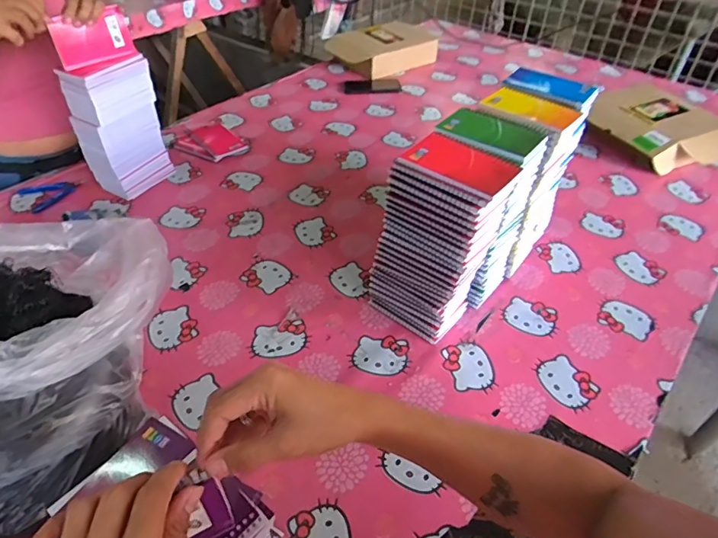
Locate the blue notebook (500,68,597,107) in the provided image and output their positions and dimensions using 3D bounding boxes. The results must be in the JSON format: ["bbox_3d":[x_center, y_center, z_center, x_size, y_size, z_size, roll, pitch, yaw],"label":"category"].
[{"bbox_3d":[0.299,-0.288,0.748,0.128,0.015,0.078,31,52,28],"label":"blue notebook"}]

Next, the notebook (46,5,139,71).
[{"bbox_3d":[-0.475,-0.417,0.863,0.012,0.081,0.136,11,38,40],"label":"notebook"}]

